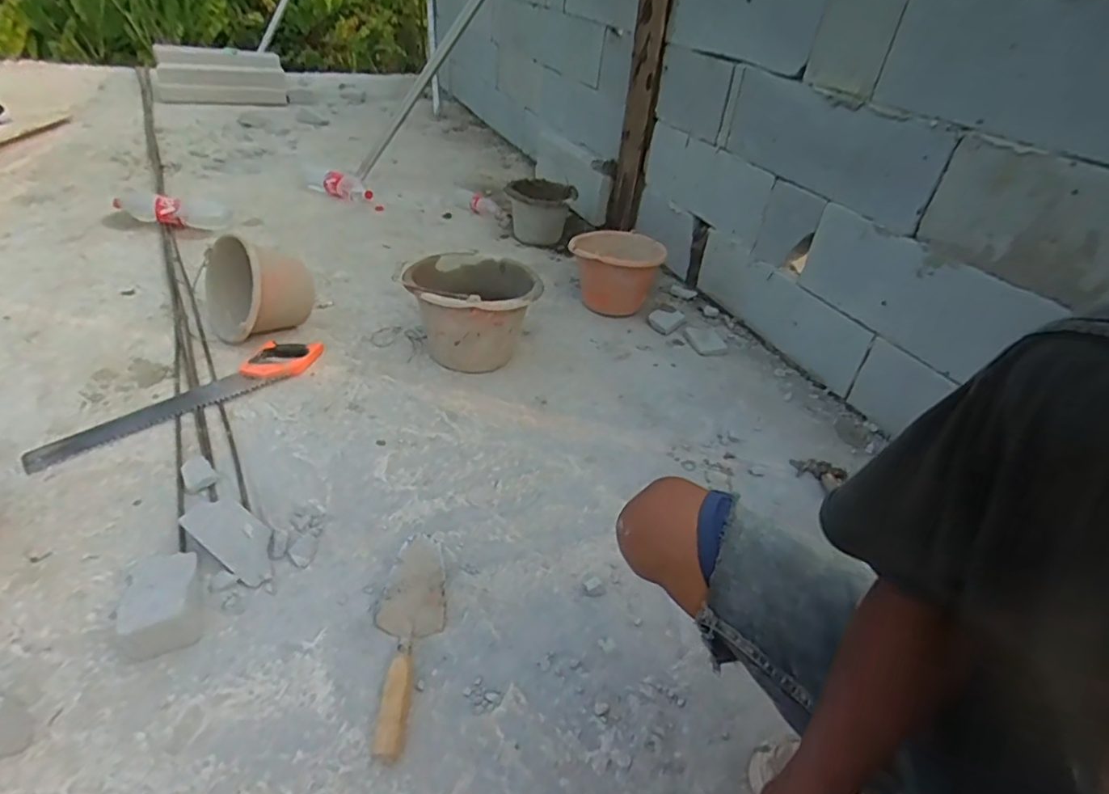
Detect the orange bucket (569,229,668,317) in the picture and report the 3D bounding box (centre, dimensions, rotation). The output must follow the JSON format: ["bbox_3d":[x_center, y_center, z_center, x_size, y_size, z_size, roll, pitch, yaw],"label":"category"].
[{"bbox_3d":[0.163,-0.337,1.564,0.226,0.200,0.226,4,36,-3],"label":"orange bucket"}]

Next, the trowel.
[{"bbox_3d":[-0.193,0.315,0.748,0.092,0.070,0.270,0,37,-9],"label":"trowel"}]

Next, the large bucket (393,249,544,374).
[{"bbox_3d":[-0.192,-0.182,1.302,0.290,0.224,0.250,8,36,2],"label":"large bucket"}]

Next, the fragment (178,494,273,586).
[{"bbox_3d":[-0.483,0.213,0.870,0.163,0.016,0.077,36,48,11],"label":"fragment"}]

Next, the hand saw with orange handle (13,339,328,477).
[{"bbox_3d":[-0.716,-0.011,1.123,0.101,0.046,0.527,32,43,30],"label":"hand saw with orange handle"}]

